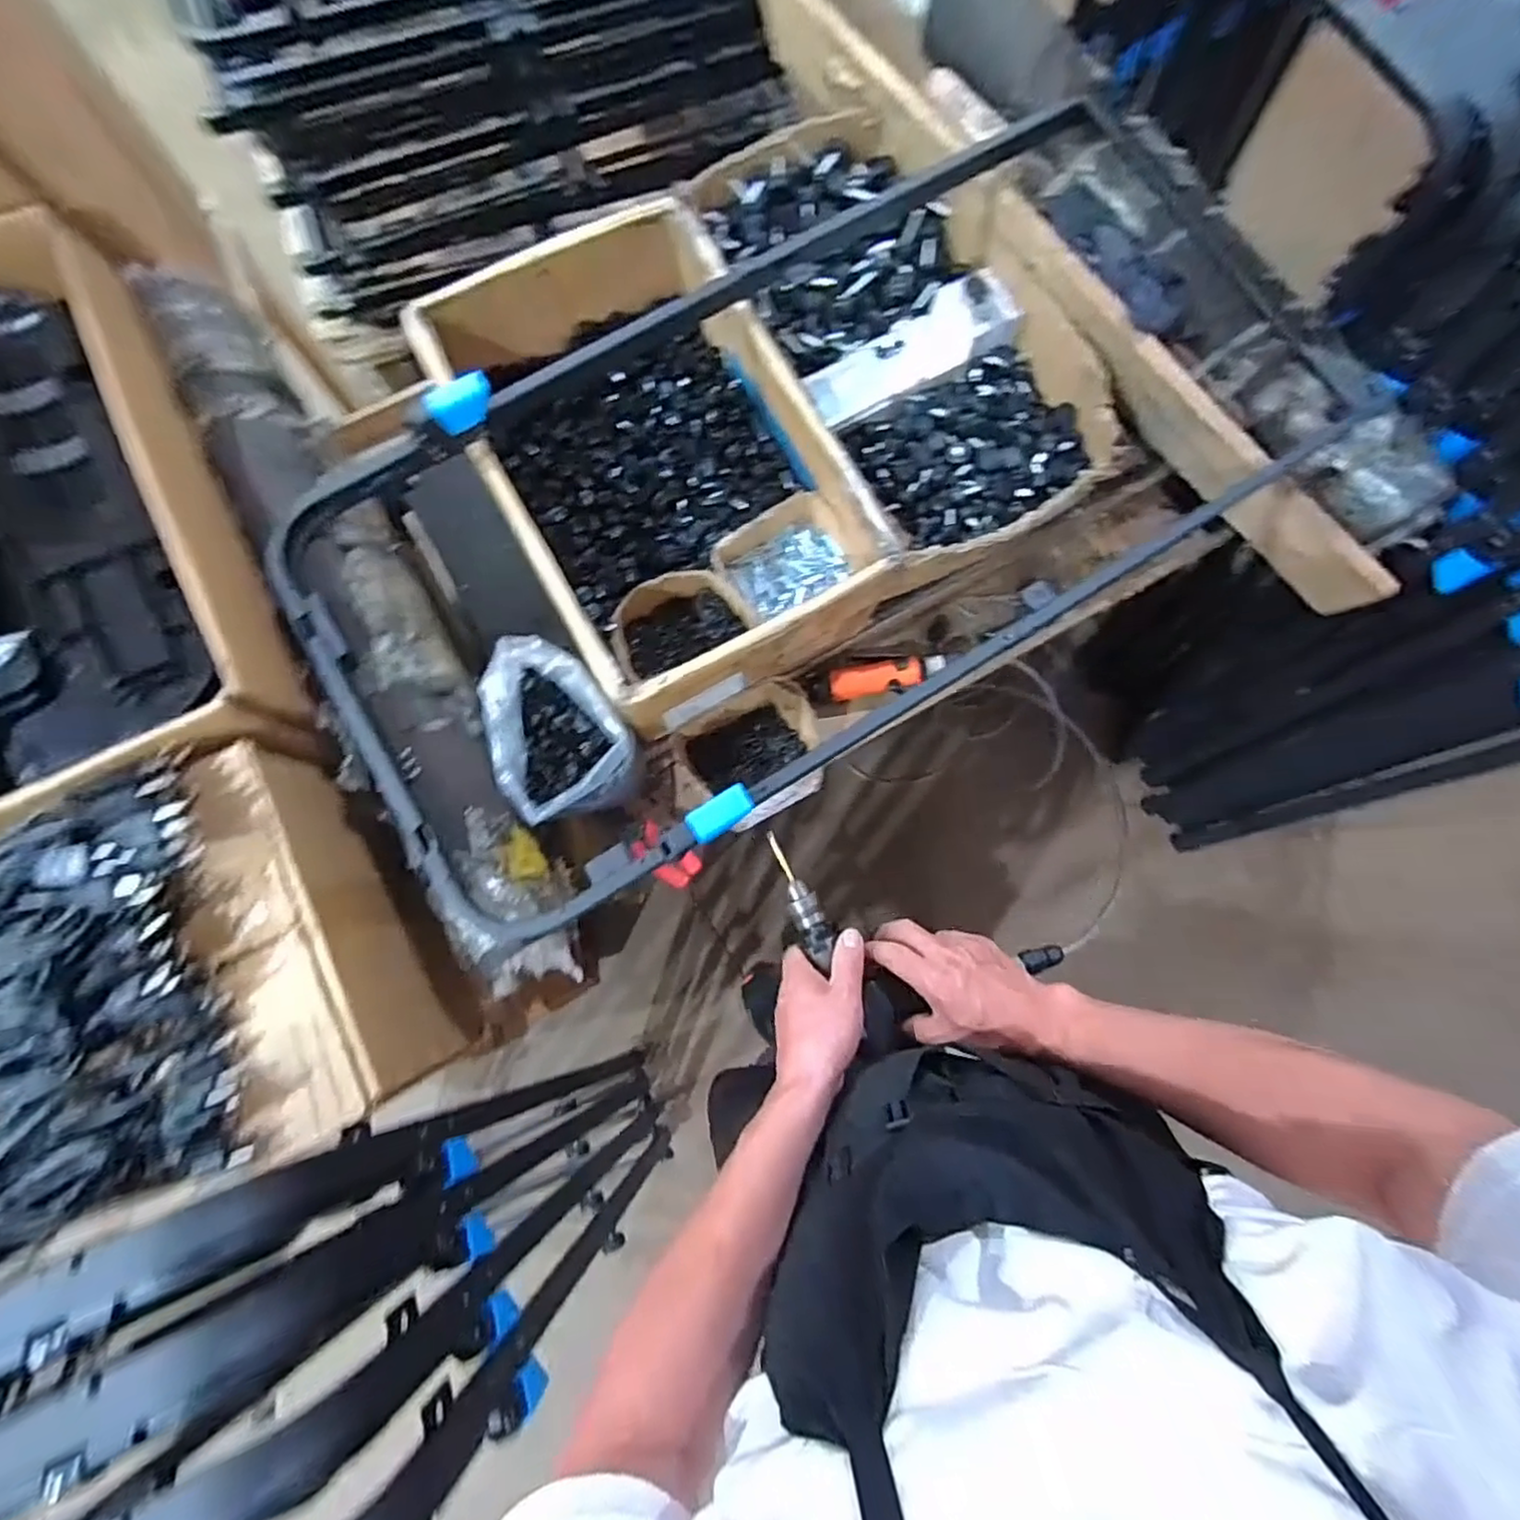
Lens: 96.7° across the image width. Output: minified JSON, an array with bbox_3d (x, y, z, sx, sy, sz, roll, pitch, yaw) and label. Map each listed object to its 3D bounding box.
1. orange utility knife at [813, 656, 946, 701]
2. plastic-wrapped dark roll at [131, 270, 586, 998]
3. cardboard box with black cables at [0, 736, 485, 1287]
[{"bbox_3d":[0.157,-0.109,0.882,0.171,0.036,0.048,-8,81,-3],"label":"orange utility knife"},{"bbox_3d":[-0.412,-0.164,0.683,0.130,0.098,0.860,-29,82,-6],"label":"plastic-wrapped dark roll"},{"bbox_3d":[-0.610,0.238,0.605,0.531,0.287,0.340,-22,82,-5],"label":"cardboard box with black cables"}]

